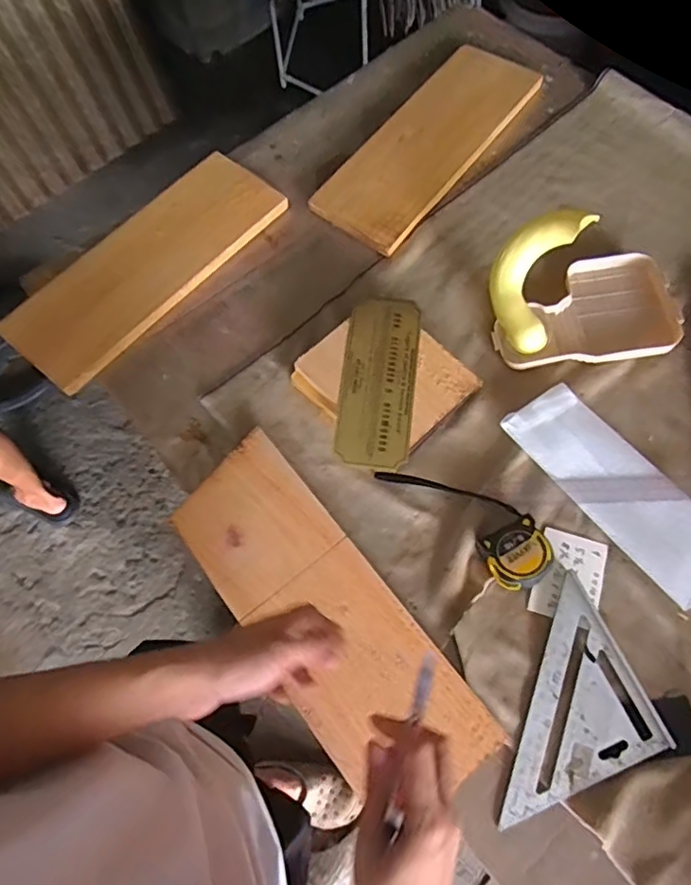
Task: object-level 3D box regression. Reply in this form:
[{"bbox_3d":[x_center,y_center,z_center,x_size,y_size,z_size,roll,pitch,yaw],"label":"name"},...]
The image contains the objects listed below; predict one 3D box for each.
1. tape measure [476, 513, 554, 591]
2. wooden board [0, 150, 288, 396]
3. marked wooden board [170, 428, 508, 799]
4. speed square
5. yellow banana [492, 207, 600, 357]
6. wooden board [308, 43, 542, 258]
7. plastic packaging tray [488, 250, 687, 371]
[{"bbox_3d":[0.184,0.119,0.621,0.063,0.035,0.071,-22,70,-7],"label":"tape measure"},{"bbox_3d":[-0.276,-0.252,0.802,0.148,0.028,0.406,40,75,15],"label":"wooden board"},{"bbox_3d":[-0.025,0.182,0.614,0.154,0.020,0.407,-40,71,-13],"label":"marked wooden board"},{"bbox_3d":[0.202,0.252,0.578,0.173,0.016,0.171,-22,70,-7],"label":"speed square"},{"bbox_3d":[0.223,-0.198,0.699,0.091,0.050,0.168,18,107,8],"label":"yellow banana"},{"bbox_3d":[0.128,-0.459,0.868,0.150,0.015,0.428,34,73,14],"label":"wooden board"},{"bbox_3d":[0.303,-0.174,0.744,0.227,0.028,0.151,-7,69,-1],"label":"plastic packaging tray"}]

